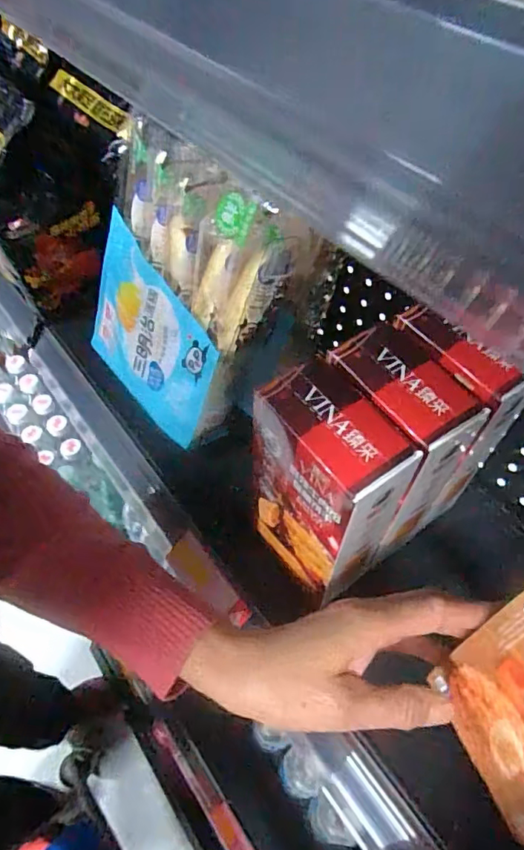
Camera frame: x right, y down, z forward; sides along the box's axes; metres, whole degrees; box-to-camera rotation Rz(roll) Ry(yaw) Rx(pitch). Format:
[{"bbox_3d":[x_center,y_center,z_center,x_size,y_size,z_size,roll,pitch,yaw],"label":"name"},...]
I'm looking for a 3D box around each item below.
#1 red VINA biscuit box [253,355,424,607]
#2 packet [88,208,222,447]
[{"bbox_3d":[0.040,0.043,0.344,0.055,0.169,0.092,-30,60,-23],"label":"red VINA biscuit box"},{"bbox_3d":[-0.106,-0.076,0.481,0.015,0.148,0.177,-20,61,-45],"label":"packet"}]

